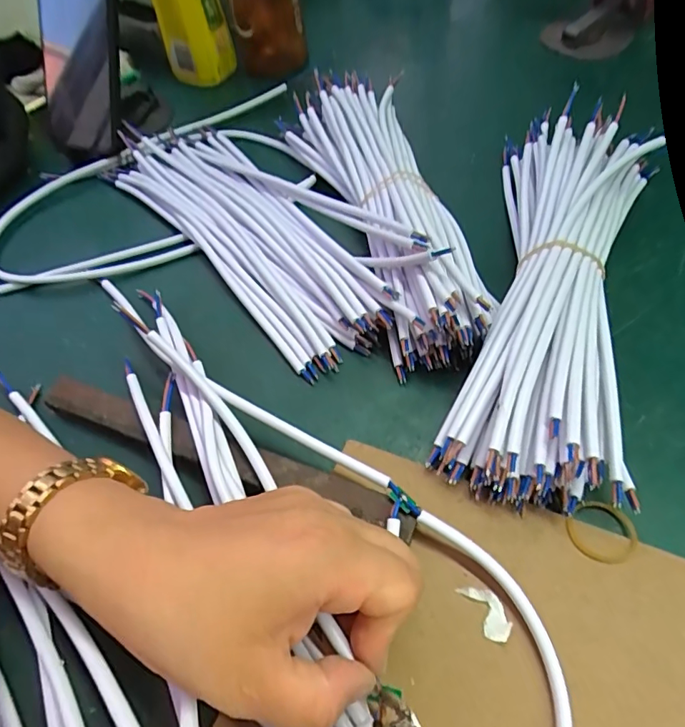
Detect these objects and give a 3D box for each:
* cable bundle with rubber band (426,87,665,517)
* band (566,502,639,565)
[{"bbox_3d":[0.141,-0.059,0.314,0.104,0.049,0.310,14,57,14],"label":"cable bundle with rubber band"},{"bbox_3d":[0.128,0.083,0.244,0.031,0.005,0.030,-2,55,3],"label":"band"}]

